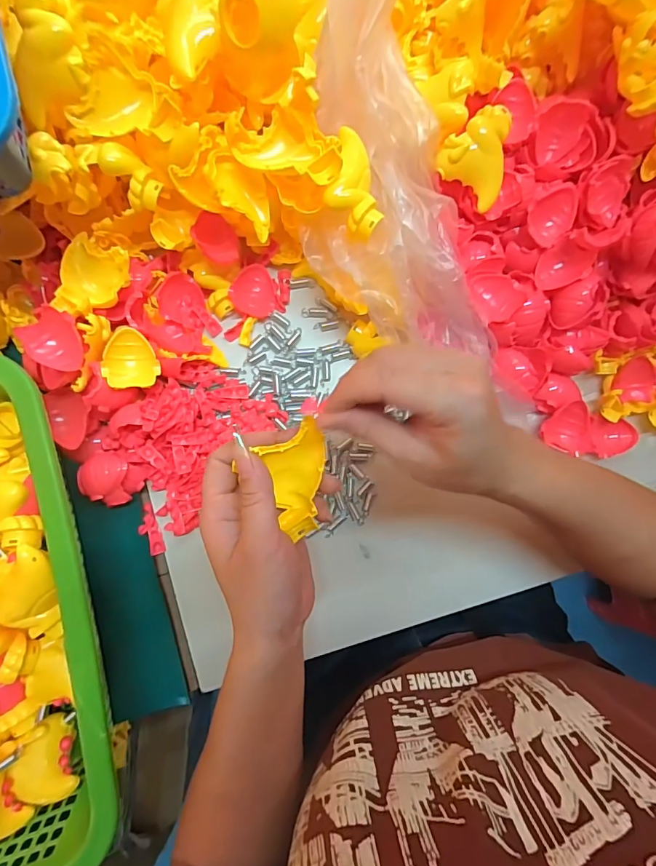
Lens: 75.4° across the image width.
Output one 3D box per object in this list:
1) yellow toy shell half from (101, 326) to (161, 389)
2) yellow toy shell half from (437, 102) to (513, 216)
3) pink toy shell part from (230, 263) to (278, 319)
[{"bbox_3d":[-0.150,-0.057,0.322,0.039,0.009,0.045,-5,87,-18],"label":"yellow toy shell half"},{"bbox_3d":[0.124,-0.217,0.328,0.055,0.018,0.063,41,85,-2],"label":"yellow toy shell half"},{"bbox_3d":[-0.065,-0.123,0.368,0.038,0.012,0.044,-6,88,-5],"label":"pink toy shell part"}]

